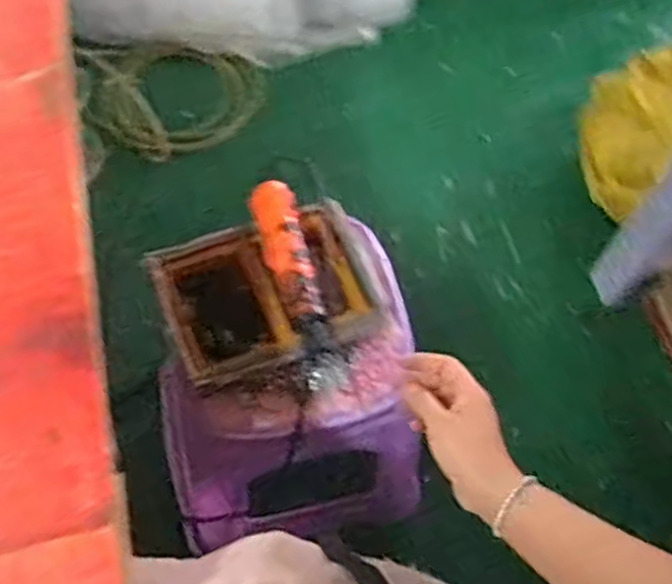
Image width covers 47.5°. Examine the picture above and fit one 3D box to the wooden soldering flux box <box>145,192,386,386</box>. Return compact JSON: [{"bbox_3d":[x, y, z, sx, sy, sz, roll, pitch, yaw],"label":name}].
[{"bbox_3d":[-0.072,-0.006,0.912,0.234,0.057,0.177,-20,65,-15],"label":"wooden soldering flux box"}]

